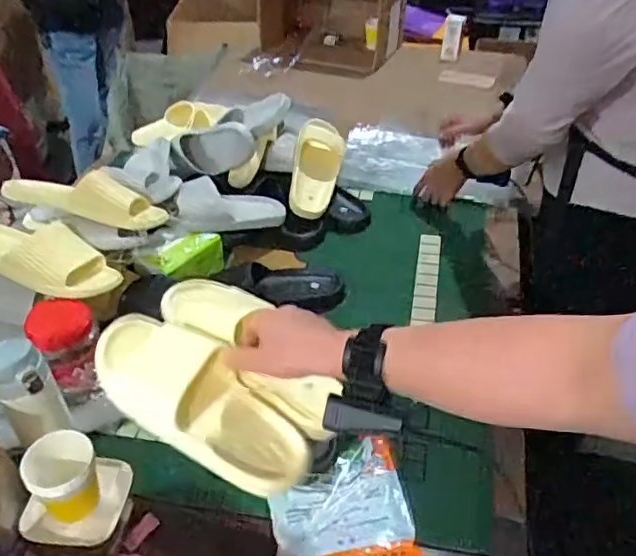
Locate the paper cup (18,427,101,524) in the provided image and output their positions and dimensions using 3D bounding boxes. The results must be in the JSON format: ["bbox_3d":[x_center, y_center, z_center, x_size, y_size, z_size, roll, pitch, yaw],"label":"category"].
[{"bbox_3d":[-0.278,0.230,0.674,0.072,0.094,0.069,-1,38,1],"label":"paper cup"}]

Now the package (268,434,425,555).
[{"bbox_3d":[0.028,0.288,0.756,0.166,0.019,0.169,-7,39,-7],"label":"package"}]

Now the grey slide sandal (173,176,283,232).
[{"bbox_3d":[-0.159,-0.133,1.126,0.218,0.074,0.078,0,29,-32],"label":"grey slide sandal"}]

